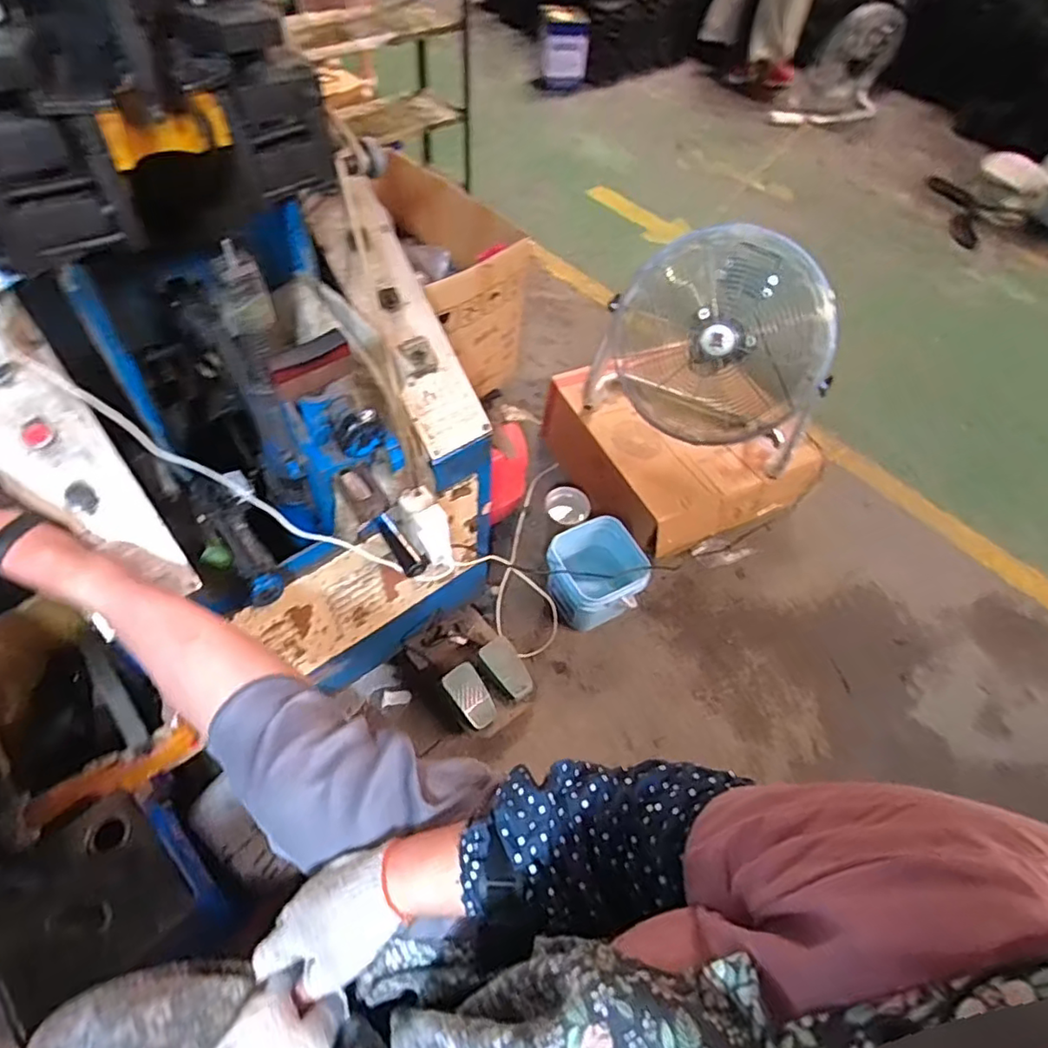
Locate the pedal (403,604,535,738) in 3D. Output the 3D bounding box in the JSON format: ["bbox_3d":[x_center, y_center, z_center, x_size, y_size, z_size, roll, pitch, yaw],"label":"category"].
[{"bbox_3d":[-0.120,0.326,1.393,0.202,0.097,0.295,-32,62,-23],"label":"pedal"}]

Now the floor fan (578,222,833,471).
[{"bbox_3d":[0.486,-0.457,1.531,0.553,0.469,0.266,21,56,11],"label":"floor fan"}]

